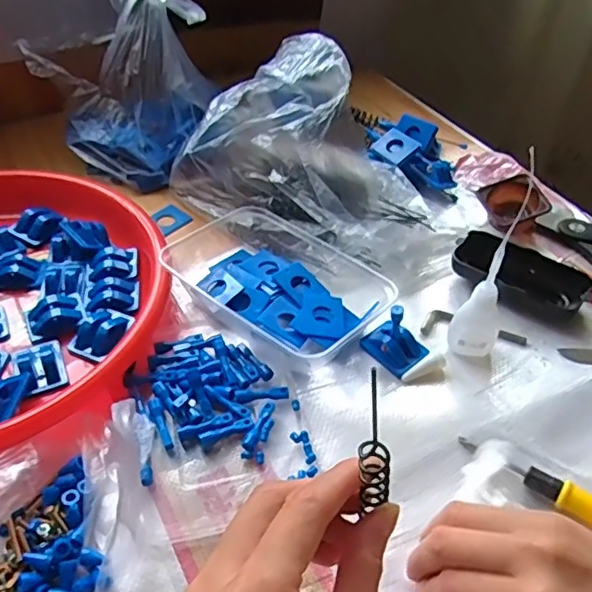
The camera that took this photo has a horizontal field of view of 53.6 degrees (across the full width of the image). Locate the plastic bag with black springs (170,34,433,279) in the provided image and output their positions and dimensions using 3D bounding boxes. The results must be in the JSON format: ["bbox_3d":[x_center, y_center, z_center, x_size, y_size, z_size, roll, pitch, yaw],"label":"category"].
[{"bbox_3d":[0.016,-0.138,0.527,0.236,0.131,0.140,22,48,20],"label":"plastic bag with black springs"}]

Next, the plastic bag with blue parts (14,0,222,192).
[{"bbox_3d":[-0.165,-0.202,0.568,0.175,0.153,0.110,-11,46,-12],"label":"plastic bag with blue parts"}]

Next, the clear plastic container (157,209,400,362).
[{"bbox_3d":[-0.019,-0.017,0.478,0.186,0.033,0.097,26,49,23],"label":"clear plastic container"}]

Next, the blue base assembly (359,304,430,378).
[{"bbox_3d":[0.073,0.026,0.430,0.029,0.043,0.044,-32,53,-29],"label":"blue base assembly"}]

